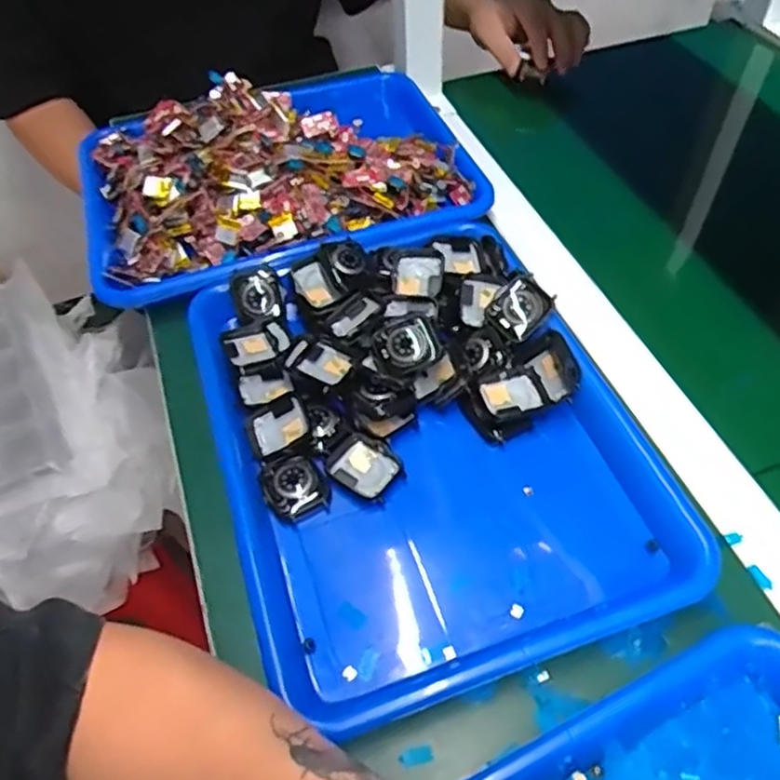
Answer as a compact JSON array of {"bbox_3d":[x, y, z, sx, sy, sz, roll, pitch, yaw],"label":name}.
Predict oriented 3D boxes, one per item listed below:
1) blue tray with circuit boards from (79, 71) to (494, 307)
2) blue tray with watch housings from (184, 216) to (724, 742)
[{"bbox_3d":[-0.105,-0.207,0.611,0.342,0.071,0.267,-16,54,-8],"label":"blue tray with circuit boards"},{"bbox_3d":[0.013,0.021,0.444,0.258,0.044,0.334,-19,54,-10],"label":"blue tray with watch housings"}]

